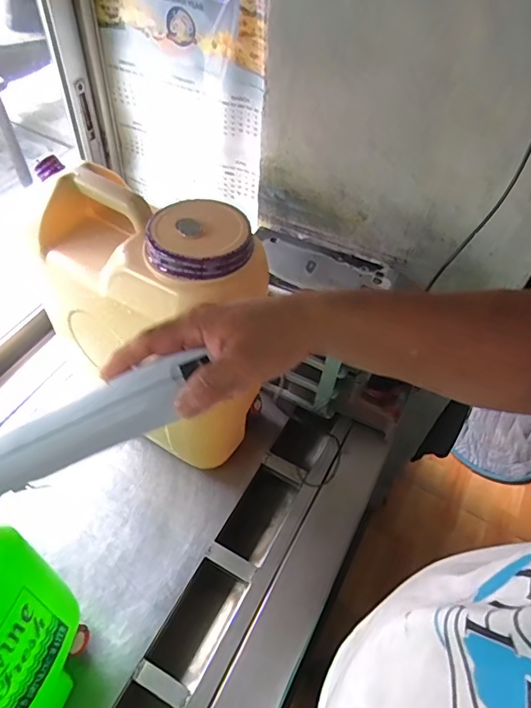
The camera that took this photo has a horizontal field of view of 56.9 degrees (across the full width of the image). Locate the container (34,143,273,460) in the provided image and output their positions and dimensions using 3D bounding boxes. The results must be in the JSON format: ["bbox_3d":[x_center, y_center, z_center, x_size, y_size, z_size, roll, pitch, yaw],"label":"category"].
[{"bbox_3d":[-0.164,-0.049,0.705,0.300,0.388,0.169,26,55,17],"label":"container"}]

